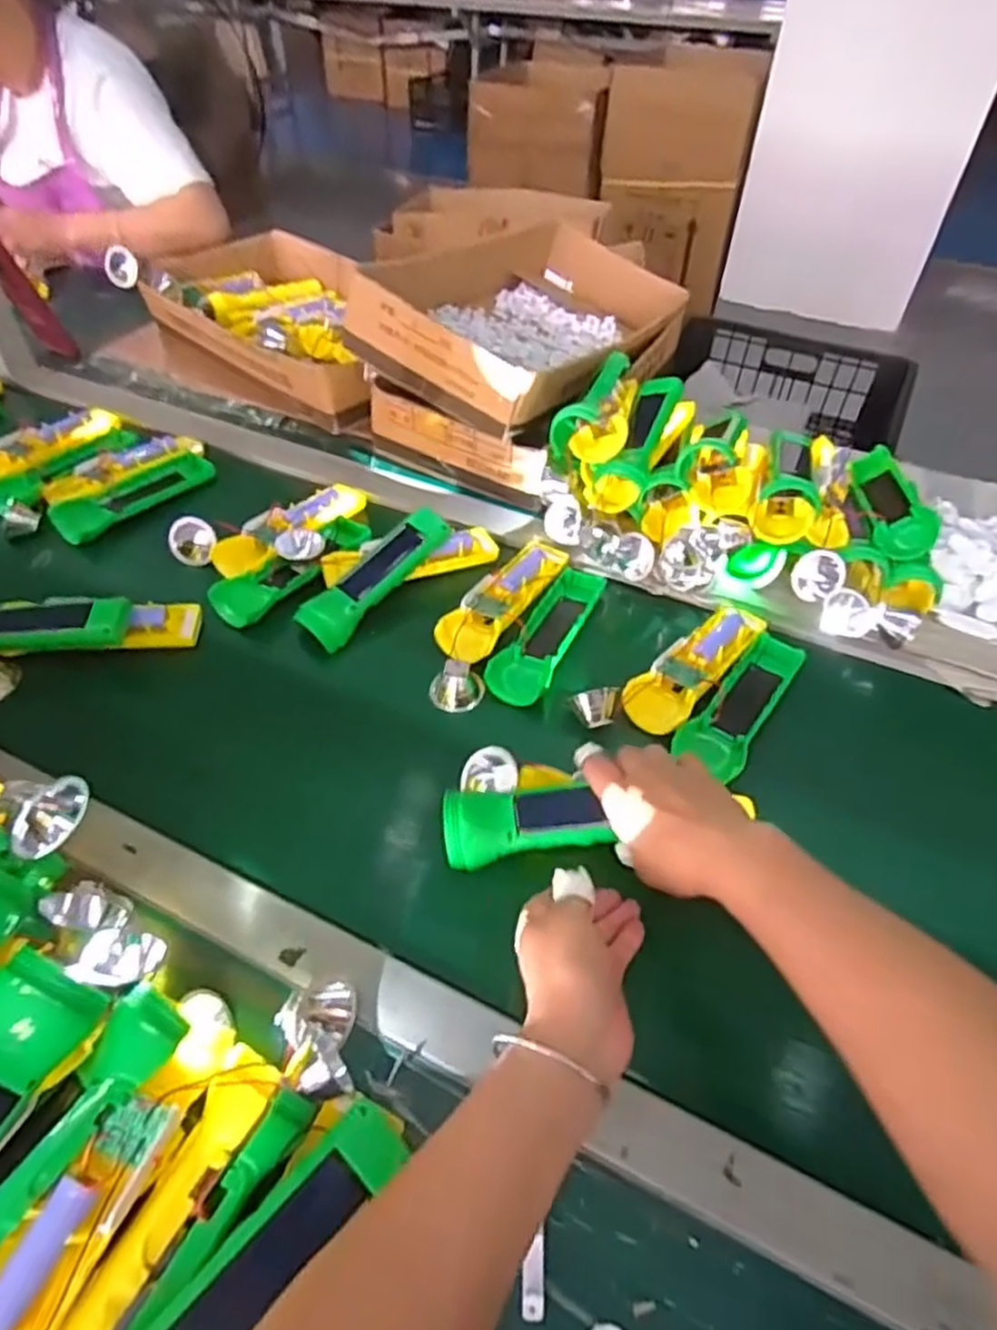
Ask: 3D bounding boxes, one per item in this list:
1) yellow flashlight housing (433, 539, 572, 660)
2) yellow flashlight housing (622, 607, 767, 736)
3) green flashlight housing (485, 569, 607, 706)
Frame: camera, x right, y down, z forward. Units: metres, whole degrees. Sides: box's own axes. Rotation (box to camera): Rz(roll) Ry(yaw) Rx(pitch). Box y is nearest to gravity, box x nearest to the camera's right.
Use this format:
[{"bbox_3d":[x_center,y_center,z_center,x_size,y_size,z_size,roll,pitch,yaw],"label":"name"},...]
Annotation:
[{"bbox_3d":[0.004,-0.062,0.651,0.051,0.022,0.166,25,50,20],"label":"yellow flashlight housing"},{"bbox_3d":[0.167,0.000,0.600,0.051,0.026,0.163,34,53,26],"label":"yellow flashlight housing"},{"bbox_3d":[0.043,-0.027,0.627,0.047,0.017,0.167,21,49,17],"label":"green flashlight housing"}]

